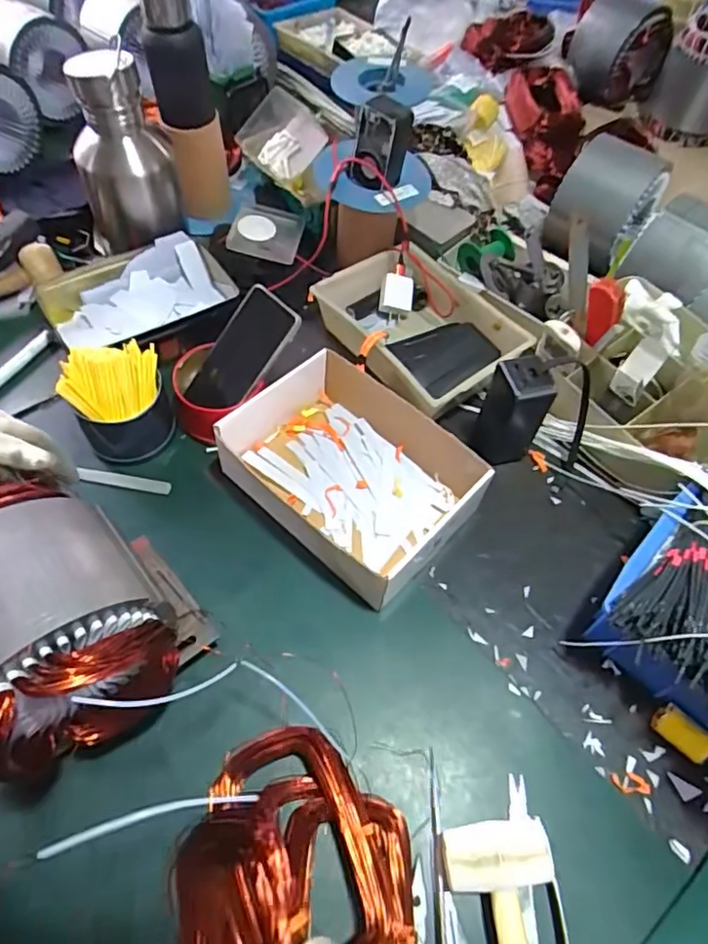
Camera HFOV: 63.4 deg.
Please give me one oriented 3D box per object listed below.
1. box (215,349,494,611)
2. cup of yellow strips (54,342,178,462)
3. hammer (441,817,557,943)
[{"bbox_3d":[-0.009,-0.005,0.623,0.257,0.073,0.204,39,64,20],"label":"box"},{"bbox_3d":[-0.258,-0.075,0.634,0.098,0.092,0.096,1,58,-2],"label":"cup of yellow strips"},{"bbox_3d":[0.123,0.392,0.392,0.081,0.043,0.264,-6,58,-6],"label":"hammer"}]

